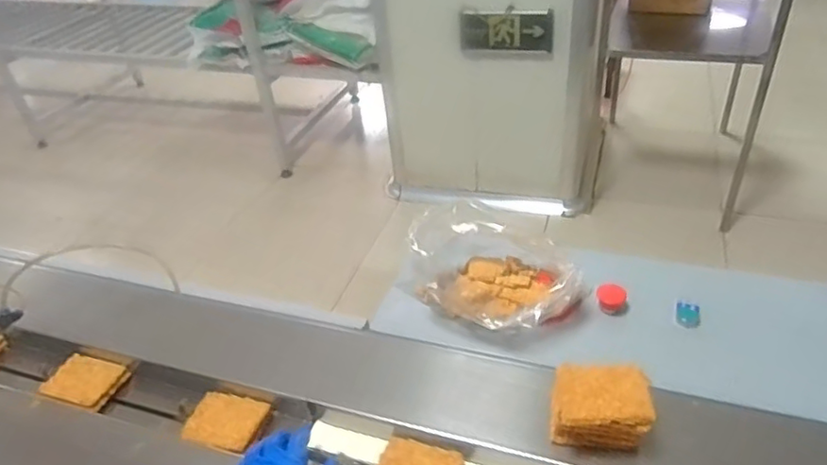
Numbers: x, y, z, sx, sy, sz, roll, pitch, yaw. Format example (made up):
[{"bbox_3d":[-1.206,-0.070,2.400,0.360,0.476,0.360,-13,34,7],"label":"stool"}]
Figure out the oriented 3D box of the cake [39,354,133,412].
[{"bbox_3d":[-0.444,0.200,0.807,0.097,0.019,0.075,14,37,15],"label":"cake"}]

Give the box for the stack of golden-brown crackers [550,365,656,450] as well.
[{"bbox_3d":[0.196,0.184,0.630,0.097,0.066,0.075,1,38,8],"label":"stack of golden-brown crackers"}]

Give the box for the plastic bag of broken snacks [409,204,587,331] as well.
[{"bbox_3d":[0.108,0.056,0.839,0.234,0.089,0.166,21,45,30],"label":"plastic bag of broken snacks"}]

